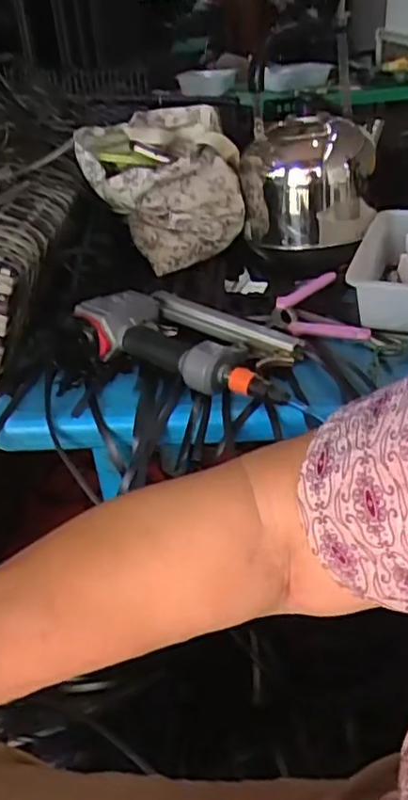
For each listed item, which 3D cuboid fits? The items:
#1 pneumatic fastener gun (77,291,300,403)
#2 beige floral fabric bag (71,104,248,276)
[{"bbox_3d":[-0.005,-0.072,0.732,0.260,0.064,0.144,16,39,27],"label":"pneumatic fastener gun"},{"bbox_3d":[-0.056,-0.320,0.953,0.238,0.156,0.239,-10,35,-9],"label":"beige floral fabric bag"}]

